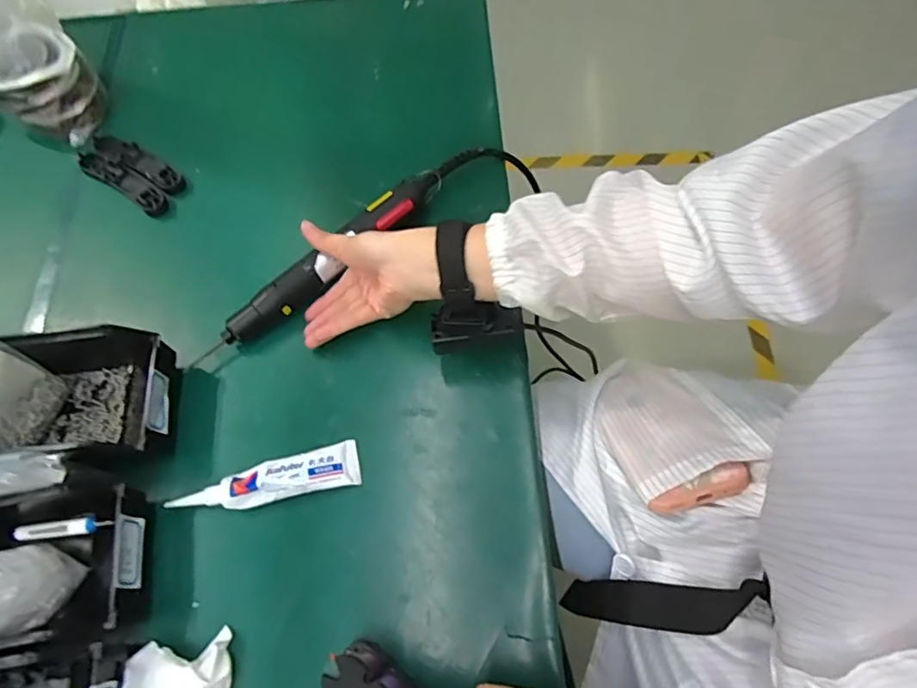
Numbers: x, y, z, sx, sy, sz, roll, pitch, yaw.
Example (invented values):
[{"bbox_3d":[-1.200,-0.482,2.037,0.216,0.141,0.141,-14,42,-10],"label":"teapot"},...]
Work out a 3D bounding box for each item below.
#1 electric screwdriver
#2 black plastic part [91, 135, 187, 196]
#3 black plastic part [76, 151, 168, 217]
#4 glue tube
[{"bbox_3d":[-0.128,-0.076,0.525,0.288,0.038,0.033,-39,71,-15],"label":"electric screwdriver"},{"bbox_3d":[-0.356,-0.203,0.602,0.128,0.012,0.029,29,70,13],"label":"black plastic part"},{"bbox_3d":[-0.366,-0.180,0.593,0.121,0.013,0.031,32,70,14],"label":"black plastic part"},{"bbox_3d":[-0.157,0.111,0.446,0.148,0.015,0.036,-11,66,-4],"label":"glue tube"}]

